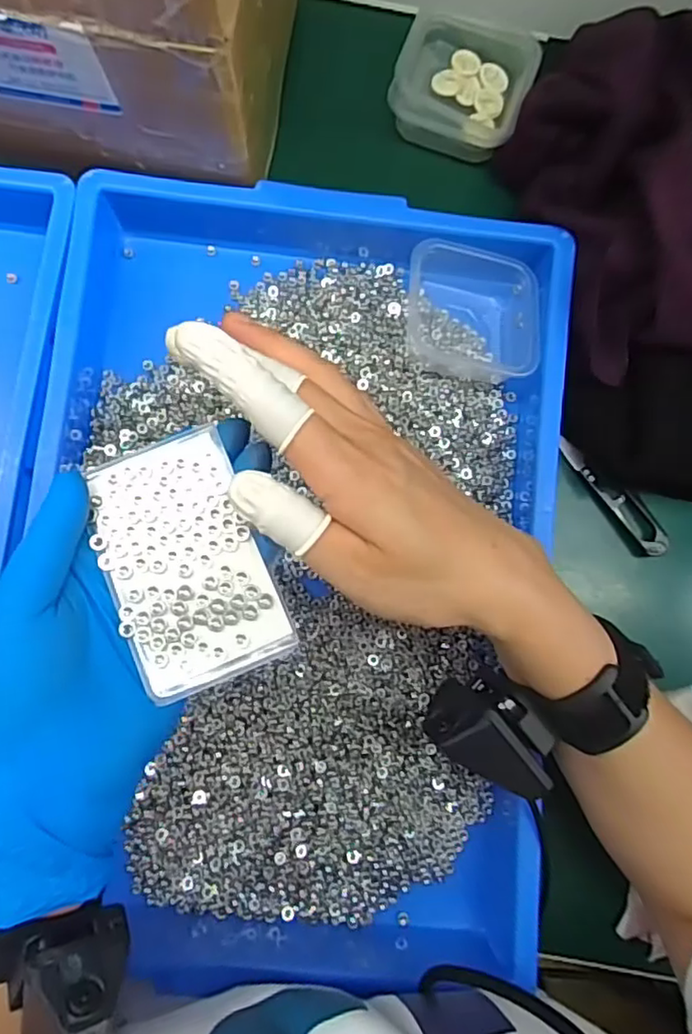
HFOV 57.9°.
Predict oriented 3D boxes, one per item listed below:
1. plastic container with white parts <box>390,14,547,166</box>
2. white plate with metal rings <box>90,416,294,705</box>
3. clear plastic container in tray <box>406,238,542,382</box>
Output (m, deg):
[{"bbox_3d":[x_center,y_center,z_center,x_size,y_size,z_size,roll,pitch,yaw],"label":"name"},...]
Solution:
[{"bbox_3d":[0.076,-0.285,0.409,0.084,0.028,0.082,22,82,0],"label":"plastic container with white parts"},{"bbox_3d":[-0.063,0.017,0.245,0.057,0.005,0.096,-21,84,-6],"label":"white plate with metal rings"},{"bbox_3d":[0.077,-0.124,0.383,0.077,0.033,0.077,3,82,-3],"label":"clear plastic container in tray"}]

